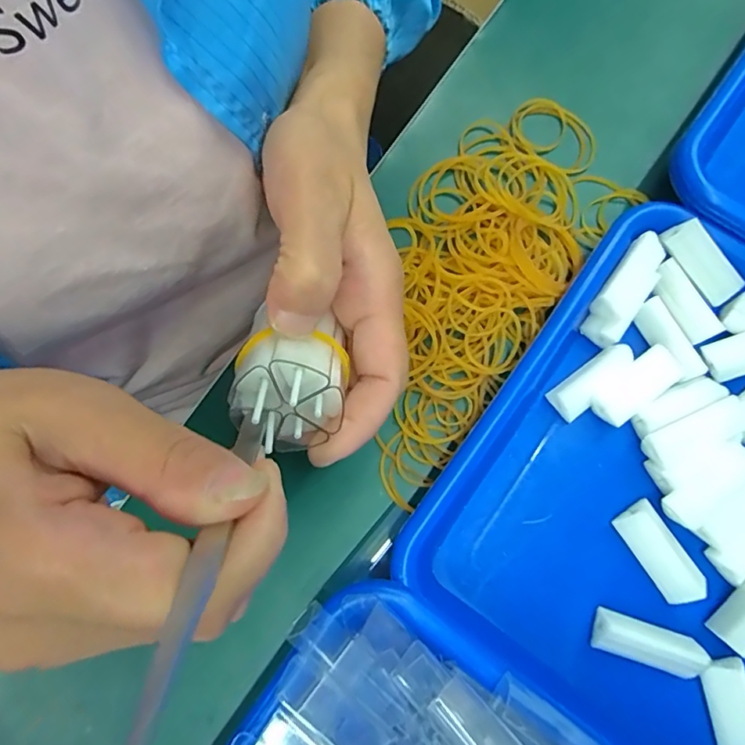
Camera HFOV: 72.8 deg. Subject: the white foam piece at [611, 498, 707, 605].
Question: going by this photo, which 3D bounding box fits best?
[{"bbox_3d":[0.136,0.085,0.239,0.020,0.011,0.046,-27,80,-7],"label":"white foam piece"}]

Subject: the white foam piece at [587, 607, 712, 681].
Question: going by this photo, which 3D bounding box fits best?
[{"bbox_3d":[0.126,0.125,0.231,0.046,0.011,0.018,18,78,2],"label":"white foam piece"}]

